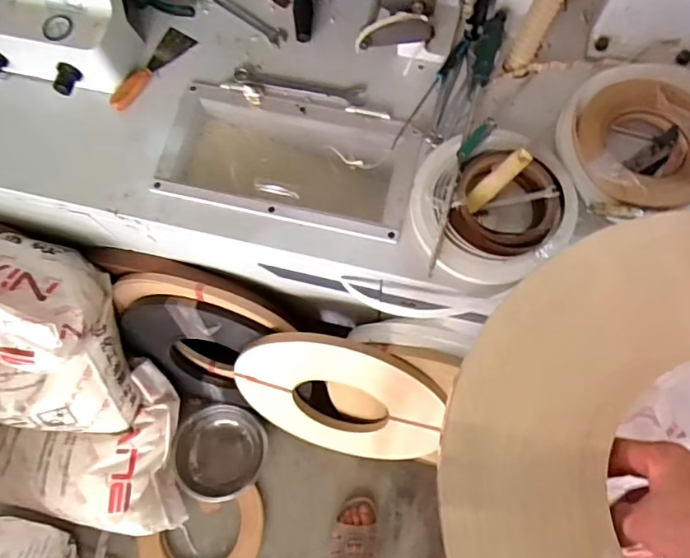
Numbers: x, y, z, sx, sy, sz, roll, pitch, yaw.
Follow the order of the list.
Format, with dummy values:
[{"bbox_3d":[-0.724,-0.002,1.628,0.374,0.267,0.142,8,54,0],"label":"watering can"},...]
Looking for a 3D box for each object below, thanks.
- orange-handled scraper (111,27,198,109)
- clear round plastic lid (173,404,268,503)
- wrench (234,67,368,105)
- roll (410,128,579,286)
[{"bbox_3d":[-0.315,-0.338,0.882,0.048,0.015,0.171,37,78,12],"label":"orange-handled scraper"},{"bbox_3d":[-0.276,0.390,1.243,0.191,0.061,0.200,-1,73,2],"label":"clear round plastic lid"},{"bbox_3d":[-0.070,-0.308,0.865,0.209,0.005,0.040,12,74,6],"label":"wrench"},{"bbox_3d":[0.209,-0.103,0.767,0.224,0.036,0.212,-1,73,2],"label":"roll"}]

